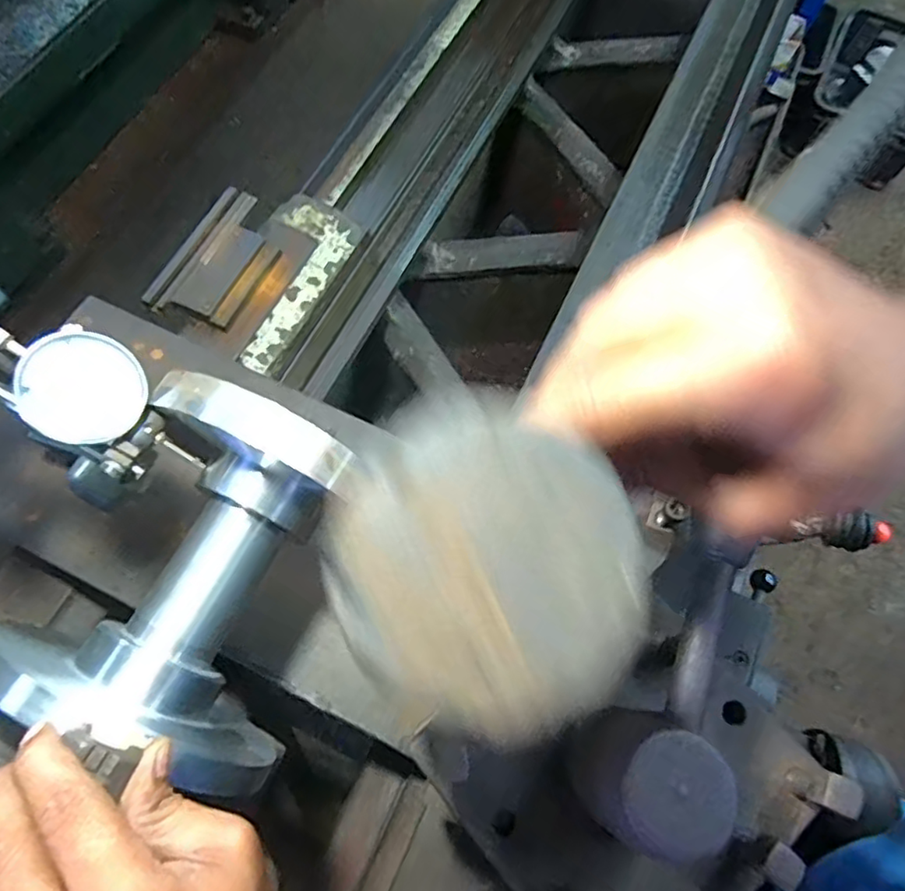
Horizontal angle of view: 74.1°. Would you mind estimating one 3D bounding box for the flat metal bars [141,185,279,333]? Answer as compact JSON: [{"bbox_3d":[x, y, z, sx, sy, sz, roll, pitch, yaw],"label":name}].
[{"bbox_3d":[-0.243,-0.198,0.629,0.086,0.030,0.155,23,70,6],"label":"flat metal bars"}]

